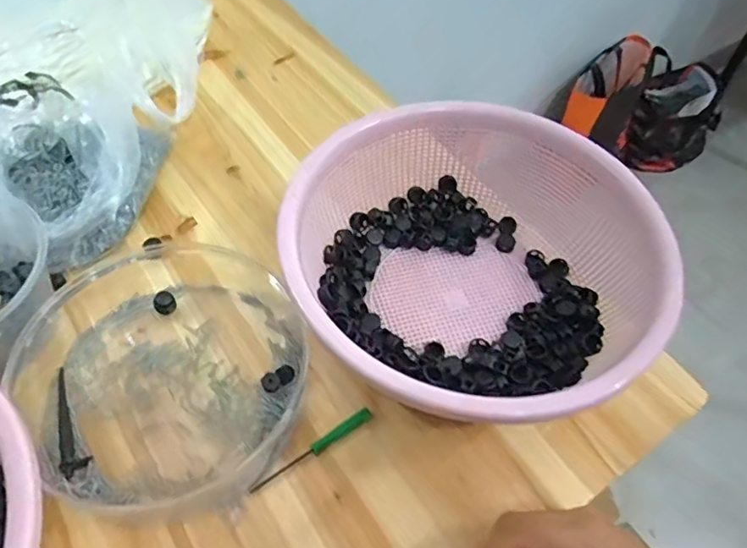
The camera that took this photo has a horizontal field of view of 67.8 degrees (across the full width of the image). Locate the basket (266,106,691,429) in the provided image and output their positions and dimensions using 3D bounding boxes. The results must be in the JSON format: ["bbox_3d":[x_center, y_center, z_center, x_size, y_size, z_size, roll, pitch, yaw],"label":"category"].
[{"bbox_3d":[0.072,-0.006,0.442,0.275,0.107,0.268,1,55,-1],"label":"basket"}]

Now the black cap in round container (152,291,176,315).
[{"bbox_3d":[-0.171,0.025,0.457,0.016,0.015,0.018,-29,61,-20],"label":"black cap in round container"}]

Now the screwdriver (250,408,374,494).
[{"bbox_3d":[-0.043,0.125,0.396,0.098,0.004,0.010,-30,61,-20],"label":"screwdriver"}]

